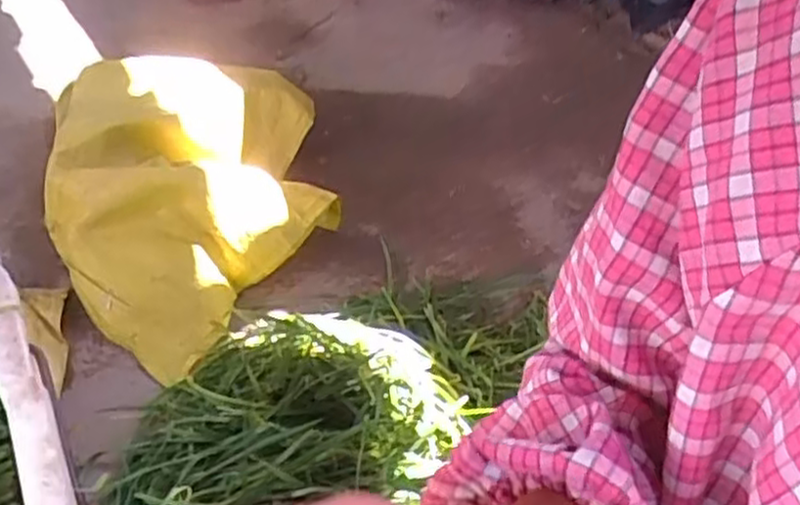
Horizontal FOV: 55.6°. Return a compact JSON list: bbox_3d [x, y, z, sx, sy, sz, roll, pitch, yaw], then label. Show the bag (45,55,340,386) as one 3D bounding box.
[{"bbox_3d":[-0.297,-0.102,1.073,0.402,0.218,0.508,-5,41,-7],"label":"bag"}]

